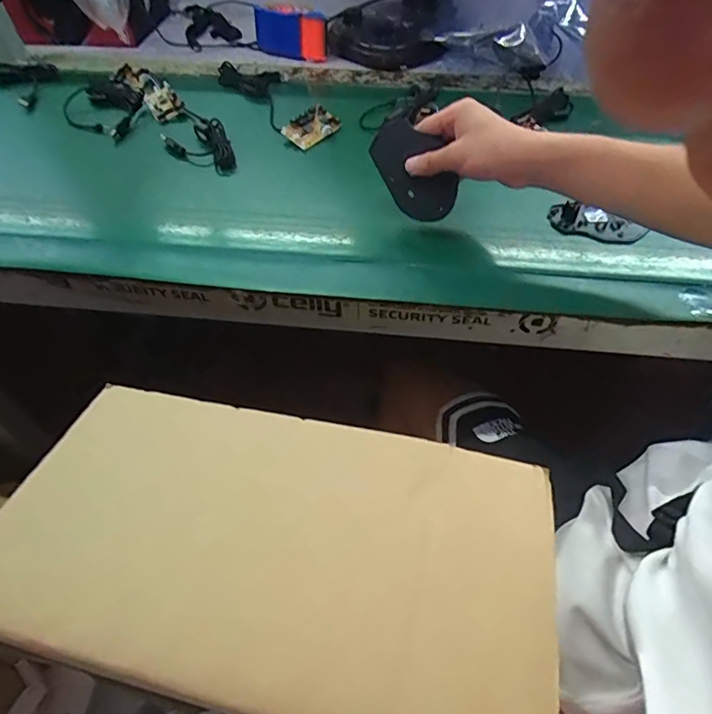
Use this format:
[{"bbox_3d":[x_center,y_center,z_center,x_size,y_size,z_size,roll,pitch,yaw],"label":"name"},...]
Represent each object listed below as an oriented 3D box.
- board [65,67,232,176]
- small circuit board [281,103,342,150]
[{"bbox_3d":[-0.295,-0.323,0.687,0.144,0.036,0.328,-30,56,-22],"label":"board"},{"bbox_3d":[-0.061,-0.310,0.667,0.048,0.007,0.078,40,65,7],"label":"small circuit board"}]

